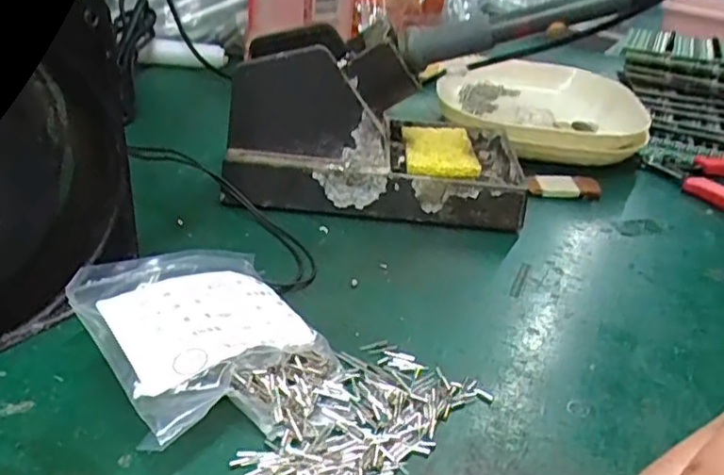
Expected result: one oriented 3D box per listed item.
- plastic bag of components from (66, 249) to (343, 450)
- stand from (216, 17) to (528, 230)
[{"bbox_3d":[-0.055,0.037,0.225,0.072,0.026,0.086,-17,39,-32],"label":"plastic bag of components"},{"bbox_3d":[0.010,-0.061,0.338,0.157,0.082,0.076,4,32,-3],"label":"stand"}]

